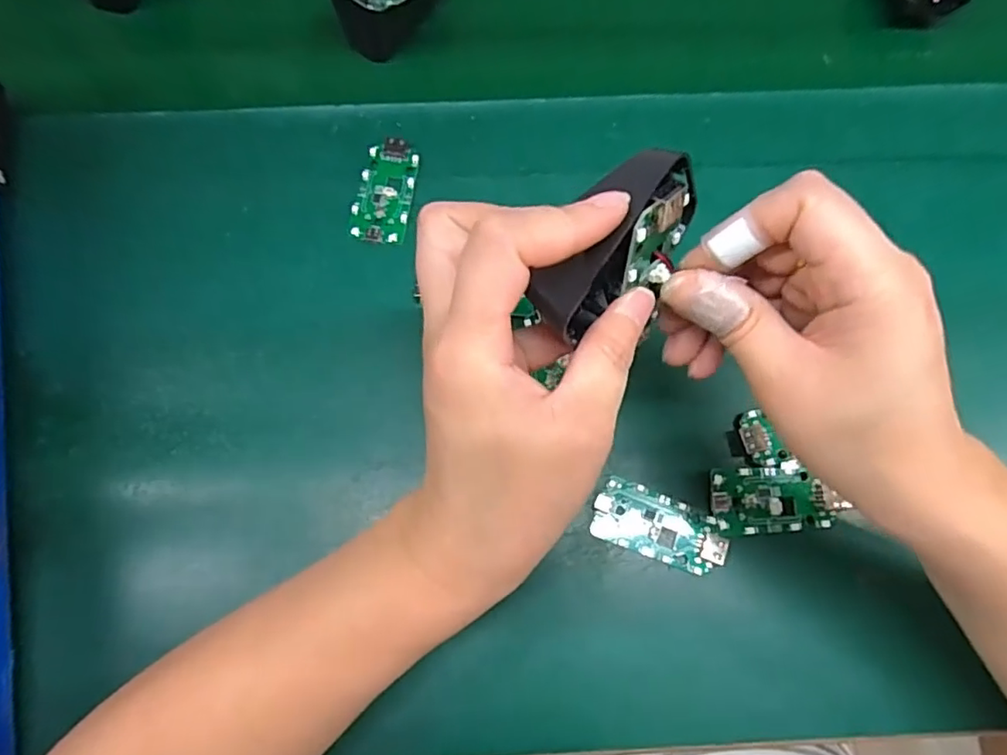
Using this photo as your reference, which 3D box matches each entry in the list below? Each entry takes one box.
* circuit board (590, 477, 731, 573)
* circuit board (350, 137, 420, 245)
[{"bbox_3d":[0.077,0.073,0.282,0.064,0.008,0.032,19,74,5],"label":"circuit board"},{"bbox_3d":[-0.067,-0.106,0.329,0.030,0.009,0.062,9,73,2],"label":"circuit board"}]

